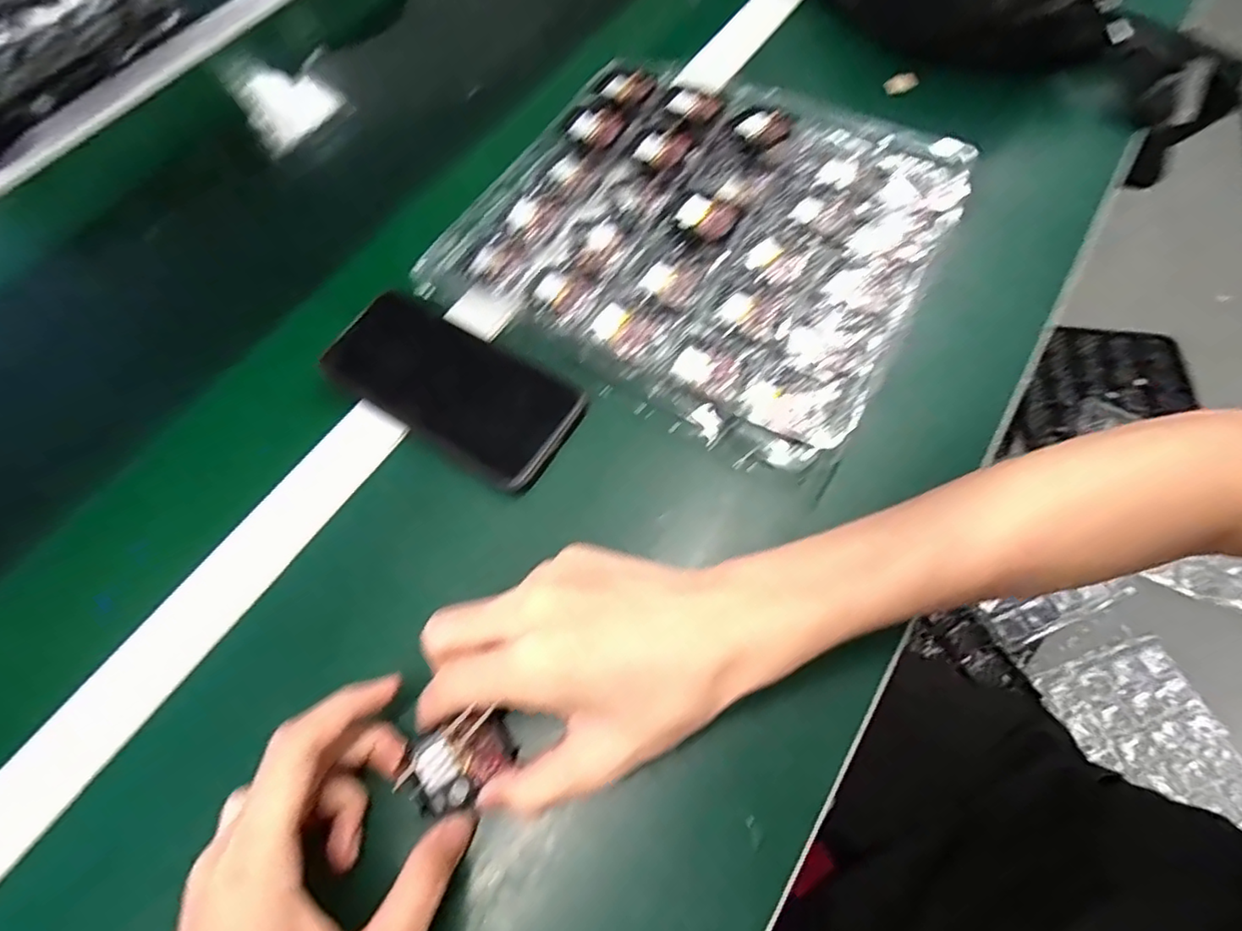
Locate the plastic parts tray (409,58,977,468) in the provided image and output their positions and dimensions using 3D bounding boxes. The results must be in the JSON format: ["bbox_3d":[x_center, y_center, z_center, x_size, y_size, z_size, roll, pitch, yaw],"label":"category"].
[{"bbox_3d":[0.054,-0.160,0.411,0.285,0.027,0.265,27,69,13],"label":"plastic parts tray"}]

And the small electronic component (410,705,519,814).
[{"bbox_3d":[-0.074,0.138,0.285,0.043,0.016,0.034,-27,68,-10],"label":"small electronic component"}]

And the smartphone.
[{"bbox_3d":[-0.100,-0.049,0.369,0.144,0.016,0.075,32,68,5],"label":"smartphone"}]

